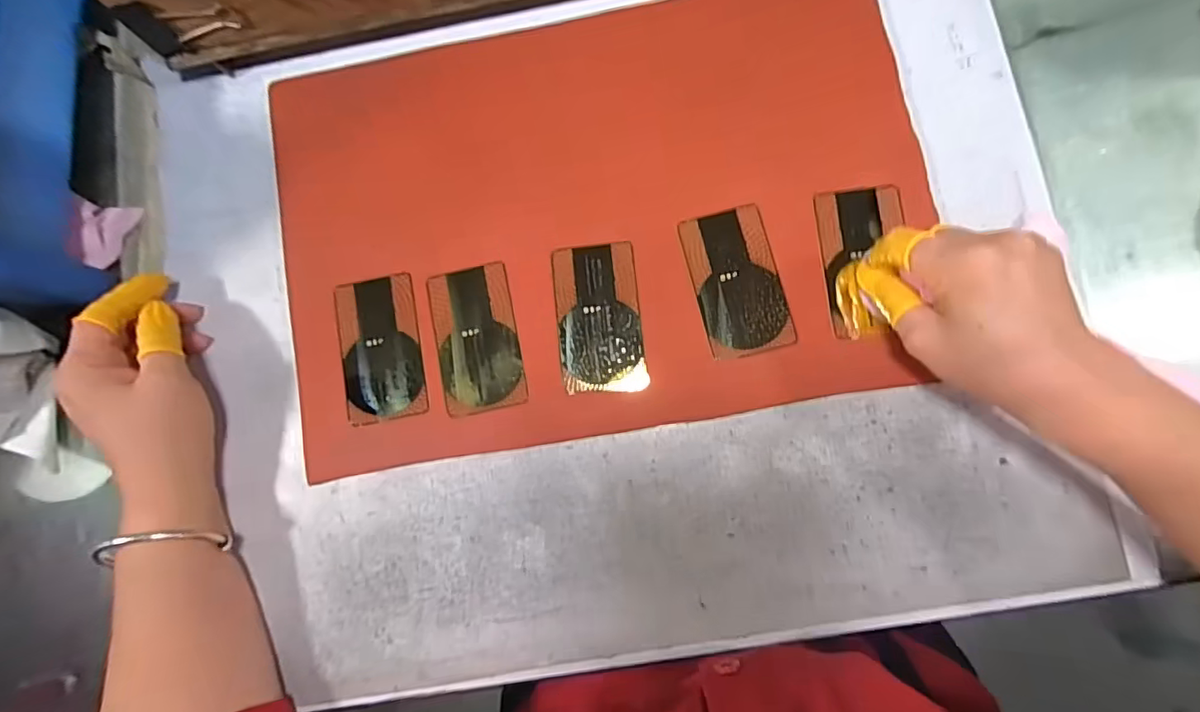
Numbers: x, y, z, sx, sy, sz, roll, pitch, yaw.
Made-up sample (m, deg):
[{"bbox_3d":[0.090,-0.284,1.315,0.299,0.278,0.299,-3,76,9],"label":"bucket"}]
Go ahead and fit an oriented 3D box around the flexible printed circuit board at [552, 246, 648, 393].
[{"bbox_3d":[-0.001,-0.022,0.318,0.048,0.004,0.086,-8,82,4],"label":"flexible printed circuit board"}]

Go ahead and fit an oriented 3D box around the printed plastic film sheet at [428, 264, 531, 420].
[{"bbox_3d":[-0.072,-0.010,0.322,0.048,0.004,0.084,-12,82,3],"label":"printed plastic film sheet"}]

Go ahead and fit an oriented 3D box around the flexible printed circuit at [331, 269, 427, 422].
[{"bbox_3d":[-0.130,-0.005,0.326,0.048,0.004,0.085,-11,81,4],"label":"flexible printed circuit"}]

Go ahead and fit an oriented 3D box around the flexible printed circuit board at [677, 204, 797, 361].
[{"bbox_3d":[0.078,-0.043,0.316,0.048,0.004,0.083,-14,82,3],"label":"flexible printed circuit board"}]

